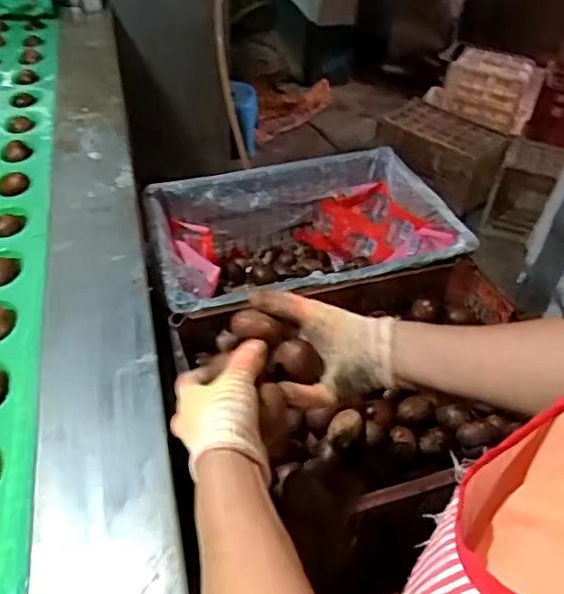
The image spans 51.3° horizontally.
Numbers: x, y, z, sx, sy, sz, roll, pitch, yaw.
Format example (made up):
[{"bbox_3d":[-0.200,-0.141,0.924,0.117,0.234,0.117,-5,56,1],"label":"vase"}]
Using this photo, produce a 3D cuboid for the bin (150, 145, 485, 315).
[{"bbox_3d":[0.024,-0.067,0.944,0.442,0.193,0.304,-10,44,-15],"label":"bin"}]

